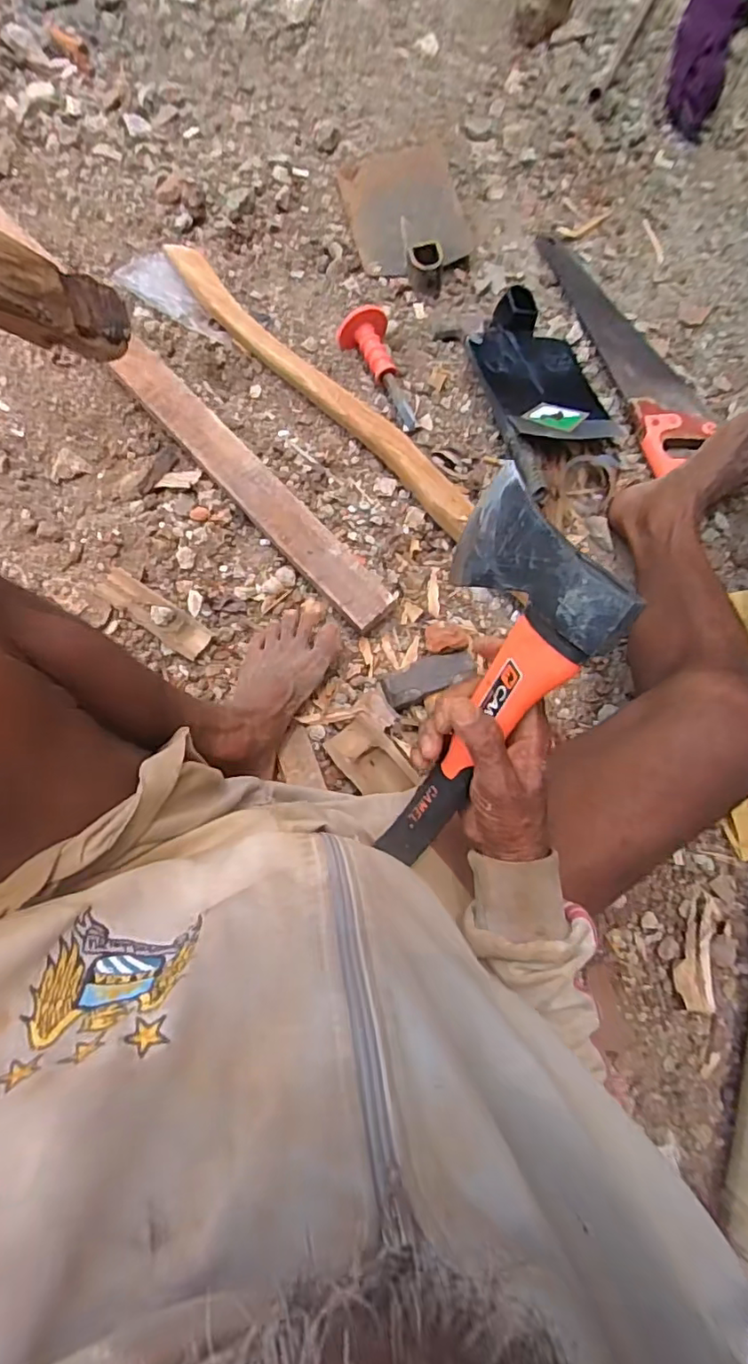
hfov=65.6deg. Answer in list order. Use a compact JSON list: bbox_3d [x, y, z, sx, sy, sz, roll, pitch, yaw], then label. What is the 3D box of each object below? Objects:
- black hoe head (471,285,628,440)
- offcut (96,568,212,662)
[{"bbox_3d":[0.231,-0.435,0.805,0.165,0.051,0.263,-15,77,-7],"label":"black hoe head"},{"bbox_3d":[-0.266,-0.083,0.699,0.154,0.020,0.043,36,76,9],"label":"offcut"}]

